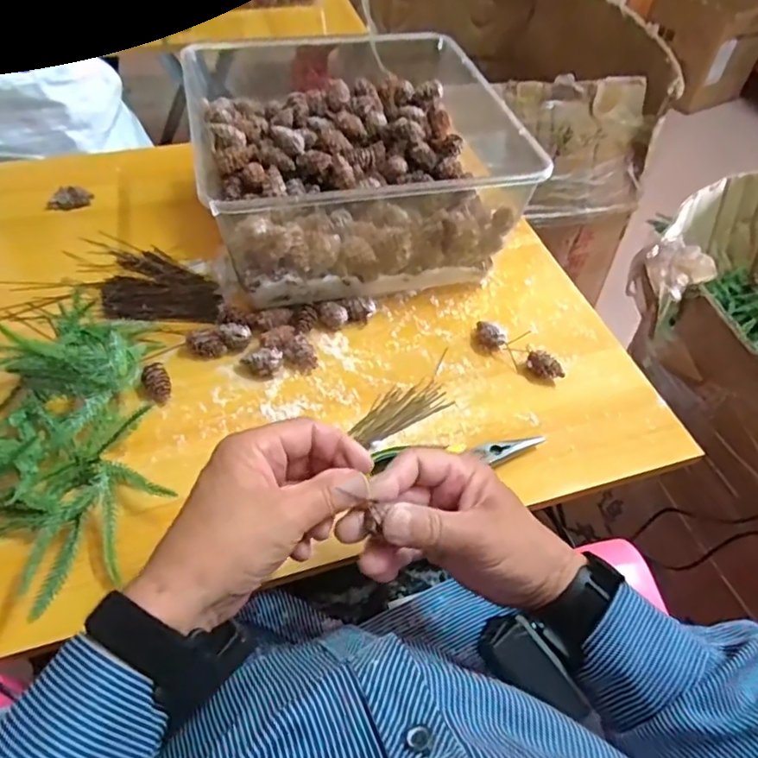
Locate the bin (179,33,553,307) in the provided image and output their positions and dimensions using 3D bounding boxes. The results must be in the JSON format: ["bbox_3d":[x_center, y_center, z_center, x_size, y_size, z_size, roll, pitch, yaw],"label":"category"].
[{"bbox_3d":[-0.028,-0.211,0.604,0.291,0.134,0.271,-10,52,-12],"label":"bin"}]

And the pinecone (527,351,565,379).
[{"bbox_3d":[0.154,-0.012,0.536,0.034,0.023,0.017,37,57,24],"label":"pinecone"}]

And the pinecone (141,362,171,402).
[{"bbox_3d":[-0.188,0.002,0.490,0.021,0.017,0.033,-21,55,-20],"label":"pinecone"}]

